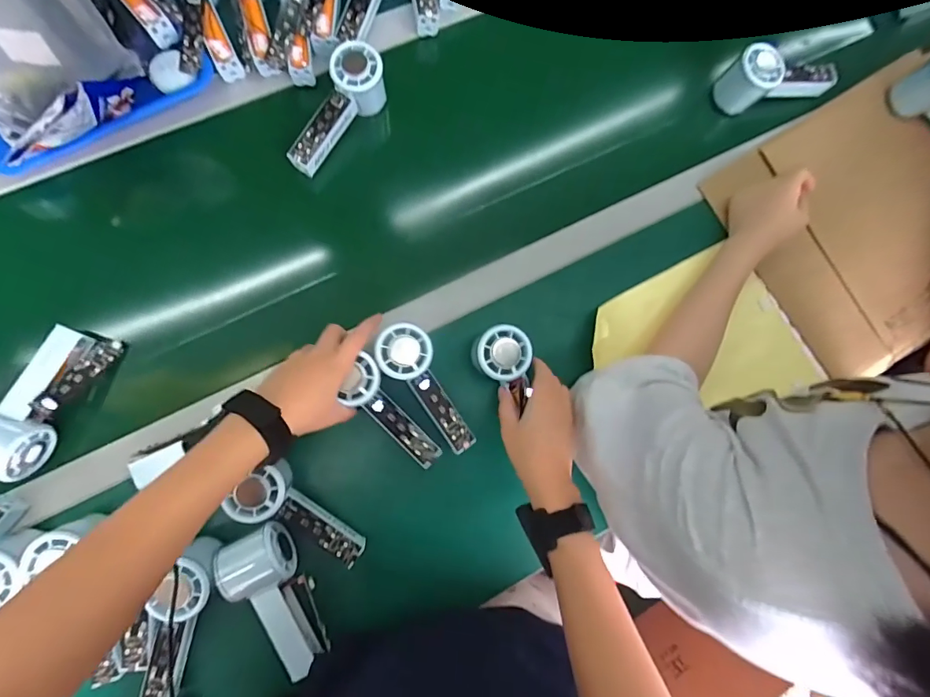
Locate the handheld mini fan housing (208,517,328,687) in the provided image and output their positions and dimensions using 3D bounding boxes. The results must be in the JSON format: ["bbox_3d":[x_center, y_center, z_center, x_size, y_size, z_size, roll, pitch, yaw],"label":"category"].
[{"bbox_3d":[-0.183,0.251,0.460,0.075,0.055,0.150,-32,88,-9],"label":"handheld mini fan housing"}]

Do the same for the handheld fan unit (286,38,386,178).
[{"bbox_3d":[-0.145,-0.269,0.519,0.053,0.058,0.148,28,81,-3],"label":"handheld fan unit"}]

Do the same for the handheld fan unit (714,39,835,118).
[{"bbox_3d":[0.406,-0.346,0.571,0.150,0.072,0.042,-13,85,-8],"label":"handheld fan unit"}]

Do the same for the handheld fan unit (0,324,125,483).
[{"bbox_3d":[-0.430,0.048,0.452,0.058,0.049,0.149,28,81,-3],"label":"handheld fan unit"}]

